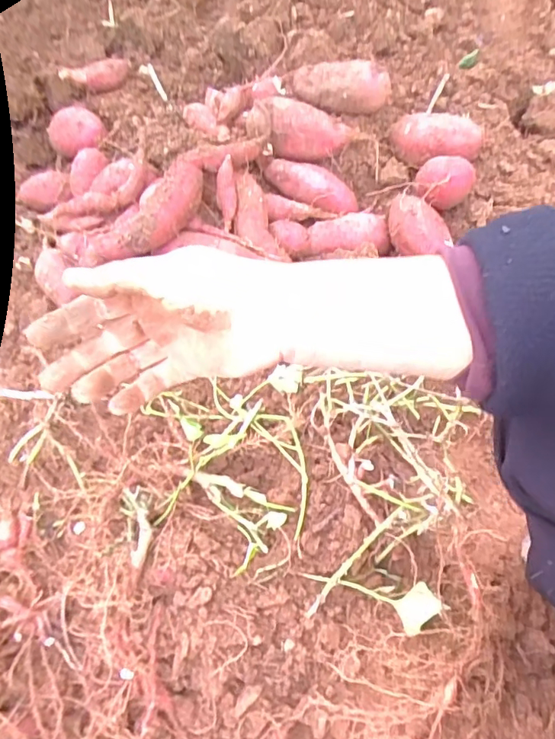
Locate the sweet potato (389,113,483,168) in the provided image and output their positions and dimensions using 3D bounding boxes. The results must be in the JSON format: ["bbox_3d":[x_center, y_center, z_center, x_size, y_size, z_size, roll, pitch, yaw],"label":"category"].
[{"bbox_3d":[0.245,-0.360,0.795,0.140,0.050,0.079,17,65,11],"label":"sweet potato"}]

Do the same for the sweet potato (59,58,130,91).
[{"bbox_3d":[-0.311,-0.520,0.902,0.137,0.036,0.044,-30,64,-32],"label":"sweet potato"}]

